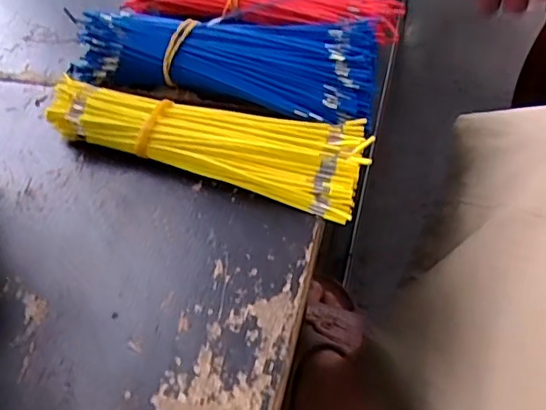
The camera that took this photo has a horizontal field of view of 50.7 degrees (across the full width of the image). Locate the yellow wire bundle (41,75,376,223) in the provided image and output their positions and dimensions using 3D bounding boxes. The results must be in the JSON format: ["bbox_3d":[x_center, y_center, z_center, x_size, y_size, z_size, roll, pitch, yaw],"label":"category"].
[{"bbox_3d":[-0.047,-0.053,0.421,0.234,0.033,0.070,16,56,17],"label":"yellow wire bundle"}]

